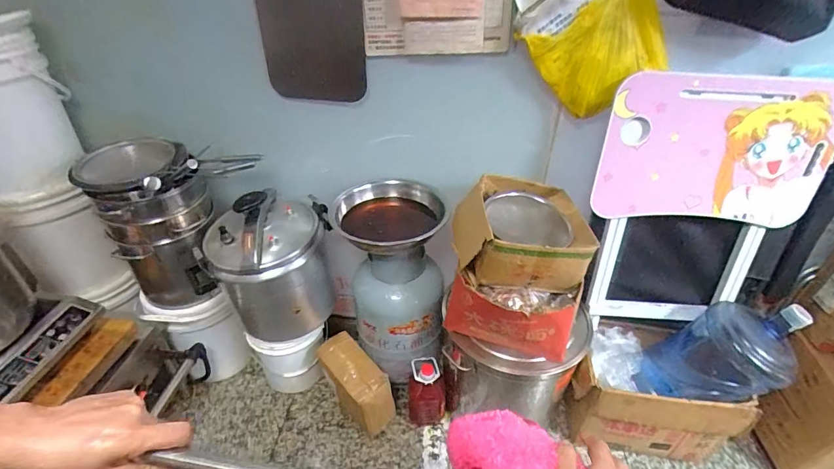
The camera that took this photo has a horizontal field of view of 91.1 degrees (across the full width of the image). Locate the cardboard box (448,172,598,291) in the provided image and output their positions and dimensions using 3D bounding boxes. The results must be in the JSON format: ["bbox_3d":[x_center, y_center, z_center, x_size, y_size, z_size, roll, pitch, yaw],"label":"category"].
[{"bbox_3d":[0.290,-0.011,1.161,0.349,0.166,0.324,2,36,2],"label":"cardboard box"}]

